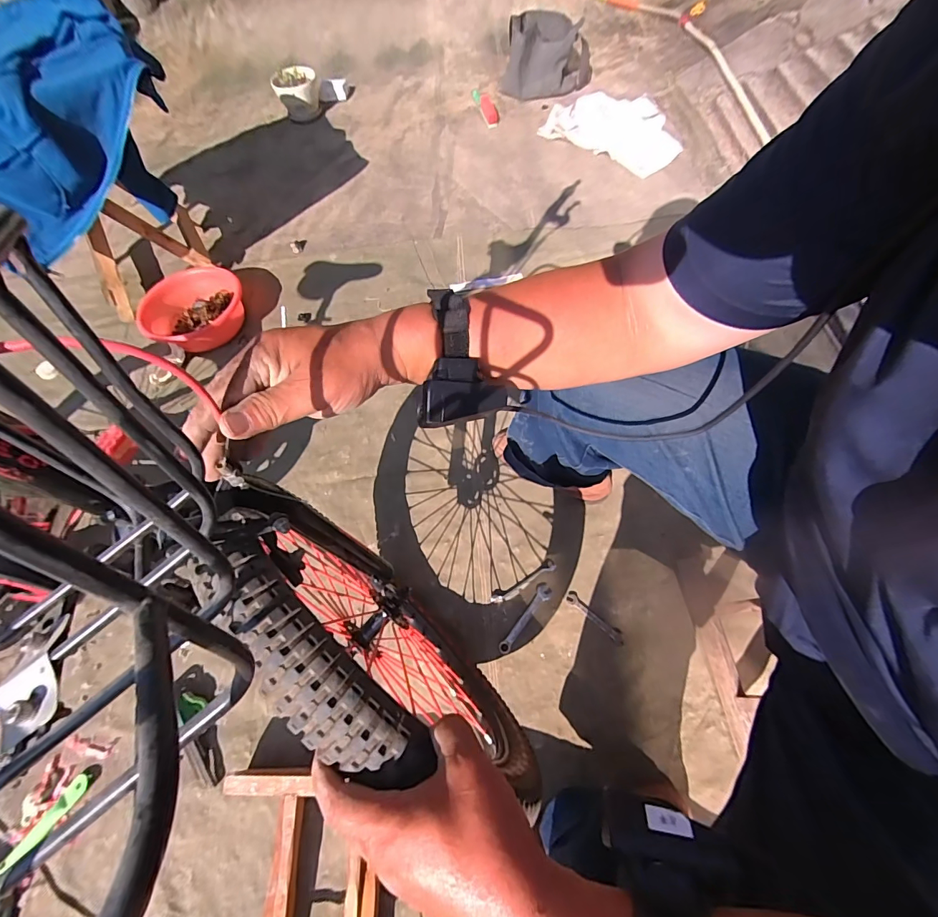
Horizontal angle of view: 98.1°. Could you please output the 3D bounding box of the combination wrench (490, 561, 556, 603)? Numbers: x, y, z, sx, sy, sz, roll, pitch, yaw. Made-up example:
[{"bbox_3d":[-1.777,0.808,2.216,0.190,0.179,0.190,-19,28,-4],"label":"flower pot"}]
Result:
[{"bbox_3d":[0.104,0.237,0.771,0.139,0.009,0.020,-27,66,-11],"label":"combination wrench"}]

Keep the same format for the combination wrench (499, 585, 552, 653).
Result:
[{"bbox_3d":[0.103,0.295,0.744,0.026,0.004,0.137,35,70,17],"label":"combination wrench"}]

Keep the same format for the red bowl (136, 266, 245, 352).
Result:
[{"bbox_3d":[-0.738,-0.388,1.088,0.249,0.092,0.261,-2,64,4],"label":"red bowl"}]

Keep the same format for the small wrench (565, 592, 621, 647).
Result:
[{"bbox_3d":[0.228,0.288,0.738,0.118,0.006,0.023,39,71,18],"label":"small wrench"}]

